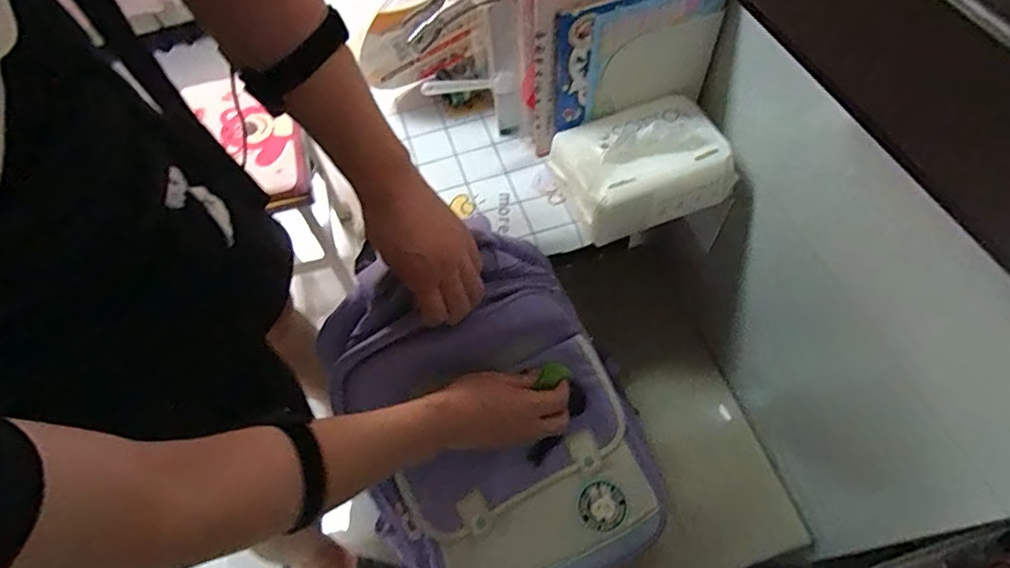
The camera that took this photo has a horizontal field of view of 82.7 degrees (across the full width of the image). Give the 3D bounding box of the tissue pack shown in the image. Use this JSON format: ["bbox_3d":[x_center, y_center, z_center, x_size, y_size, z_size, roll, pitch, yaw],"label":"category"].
[{"bbox_3d":[0.148,-0.125,0.613,0.172,0.088,0.115,-21,59,-11],"label":"tissue pack"}]

